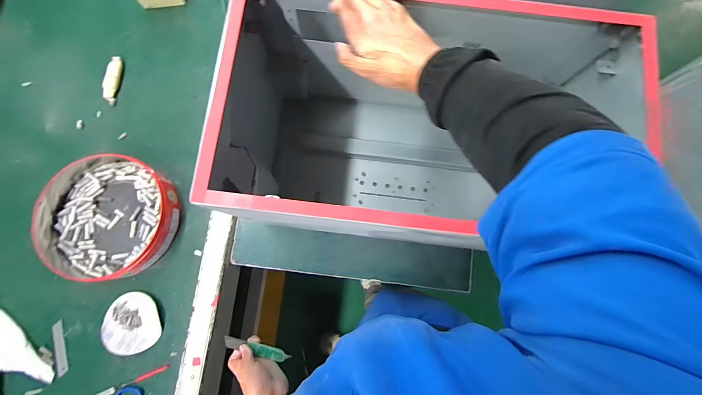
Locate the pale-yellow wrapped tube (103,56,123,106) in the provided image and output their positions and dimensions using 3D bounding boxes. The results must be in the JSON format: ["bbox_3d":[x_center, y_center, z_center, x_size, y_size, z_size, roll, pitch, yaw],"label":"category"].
[{"bbox_3d":[-0.552,-0.271,0.711,0.030,0.018,0.111,8,81,0],"label":"pale-yellow wrapped tube"}]

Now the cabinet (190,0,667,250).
[{"bbox_3d":[0.106,-0.084,0.525,0.571,0.332,0.316,9,81,1],"label":"cabinet"}]

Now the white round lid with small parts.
[{"bbox_3d":[-0.444,0.255,0.622,0.107,0.015,0.117,0,81,-1],"label":"white round lid with small parts"}]

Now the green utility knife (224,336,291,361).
[{"bbox_3d":[-0.163,0.265,0.538,0.116,0.019,0.018,20,81,-8],"label":"green utility knife"}]

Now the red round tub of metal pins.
[{"bbox_3d":[-0.500,0.038,0.645,0.274,0.054,0.254,0,81,-1],"label":"red round tub of metal pins"}]

